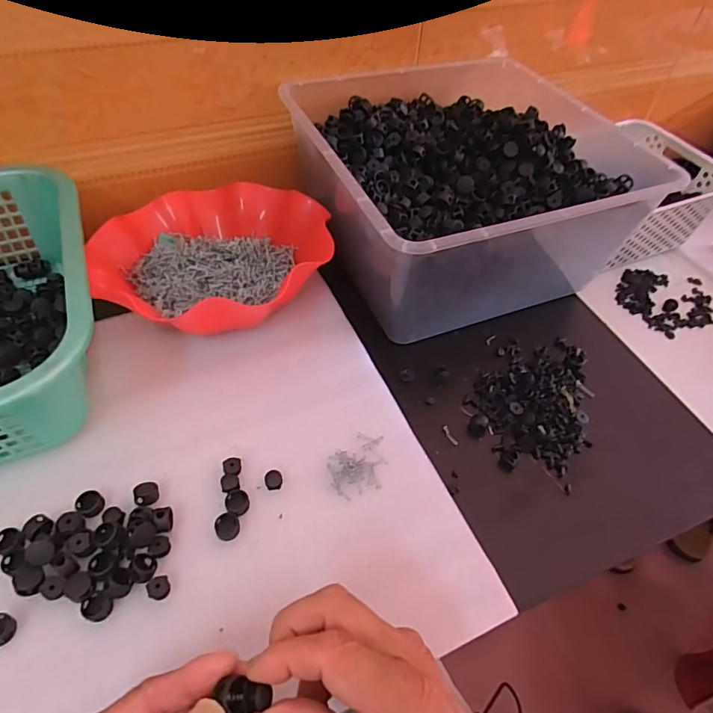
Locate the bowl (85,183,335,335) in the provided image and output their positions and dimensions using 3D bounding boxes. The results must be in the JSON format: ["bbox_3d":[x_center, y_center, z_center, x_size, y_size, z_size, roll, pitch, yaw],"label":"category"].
[{"bbox_3d":[-0.136,-0.105,0.472,0.213,0.067,0.224,-36,62,-28],"label":"bowl"}]

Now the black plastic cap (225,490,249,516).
[{"bbox_3d":[-0.087,0.108,0.358,0.017,0.007,0.017,2,51,-2],"label":"black plastic cap"}]

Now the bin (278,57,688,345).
[{"bbox_3d":[0.101,-0.189,0.519,0.294,0.134,0.303,-18,55,-17],"label":"bin"}]

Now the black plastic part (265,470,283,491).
[{"bbox_3d":[-0.063,0.094,0.371,0.013,0.006,0.014,3,54,-4],"label":"black plastic part"}]

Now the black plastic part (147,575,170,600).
[{"bbox_3d":[-0.129,0.151,0.318,0.013,0.009,0.013,2,51,-2],"label":"black plastic part"}]

